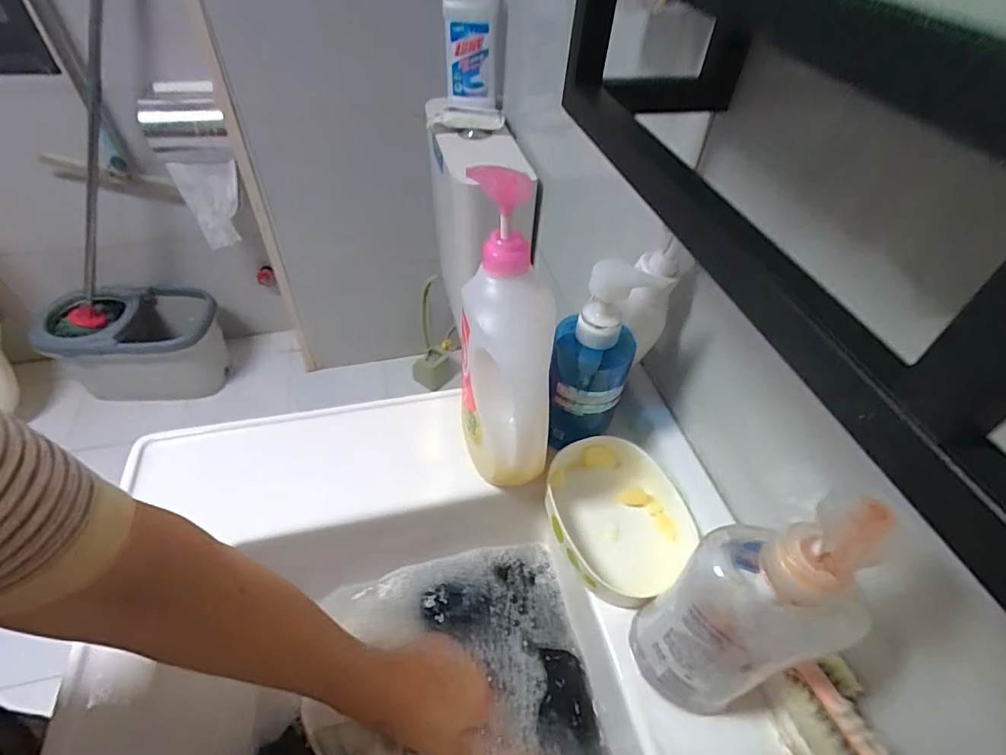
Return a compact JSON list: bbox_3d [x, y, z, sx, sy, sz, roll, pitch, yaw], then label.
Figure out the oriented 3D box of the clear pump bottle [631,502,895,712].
[{"bbox_3d":[0.131,0.133,0.284,0.059,0.222,0.066,-4,48,-8],"label":"clear pump bottle"}]

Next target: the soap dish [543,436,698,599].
[{"bbox_3d":[0.099,0.116,0.430,0.116,0.043,0.125,2,48,-2],"label":"soap dish"}]

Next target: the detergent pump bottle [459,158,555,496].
[{"bbox_3d":[-0.001,-0.025,0.391,0.069,0.254,0.083,-1,22,-3],"label":"detergent pump bottle"}]

